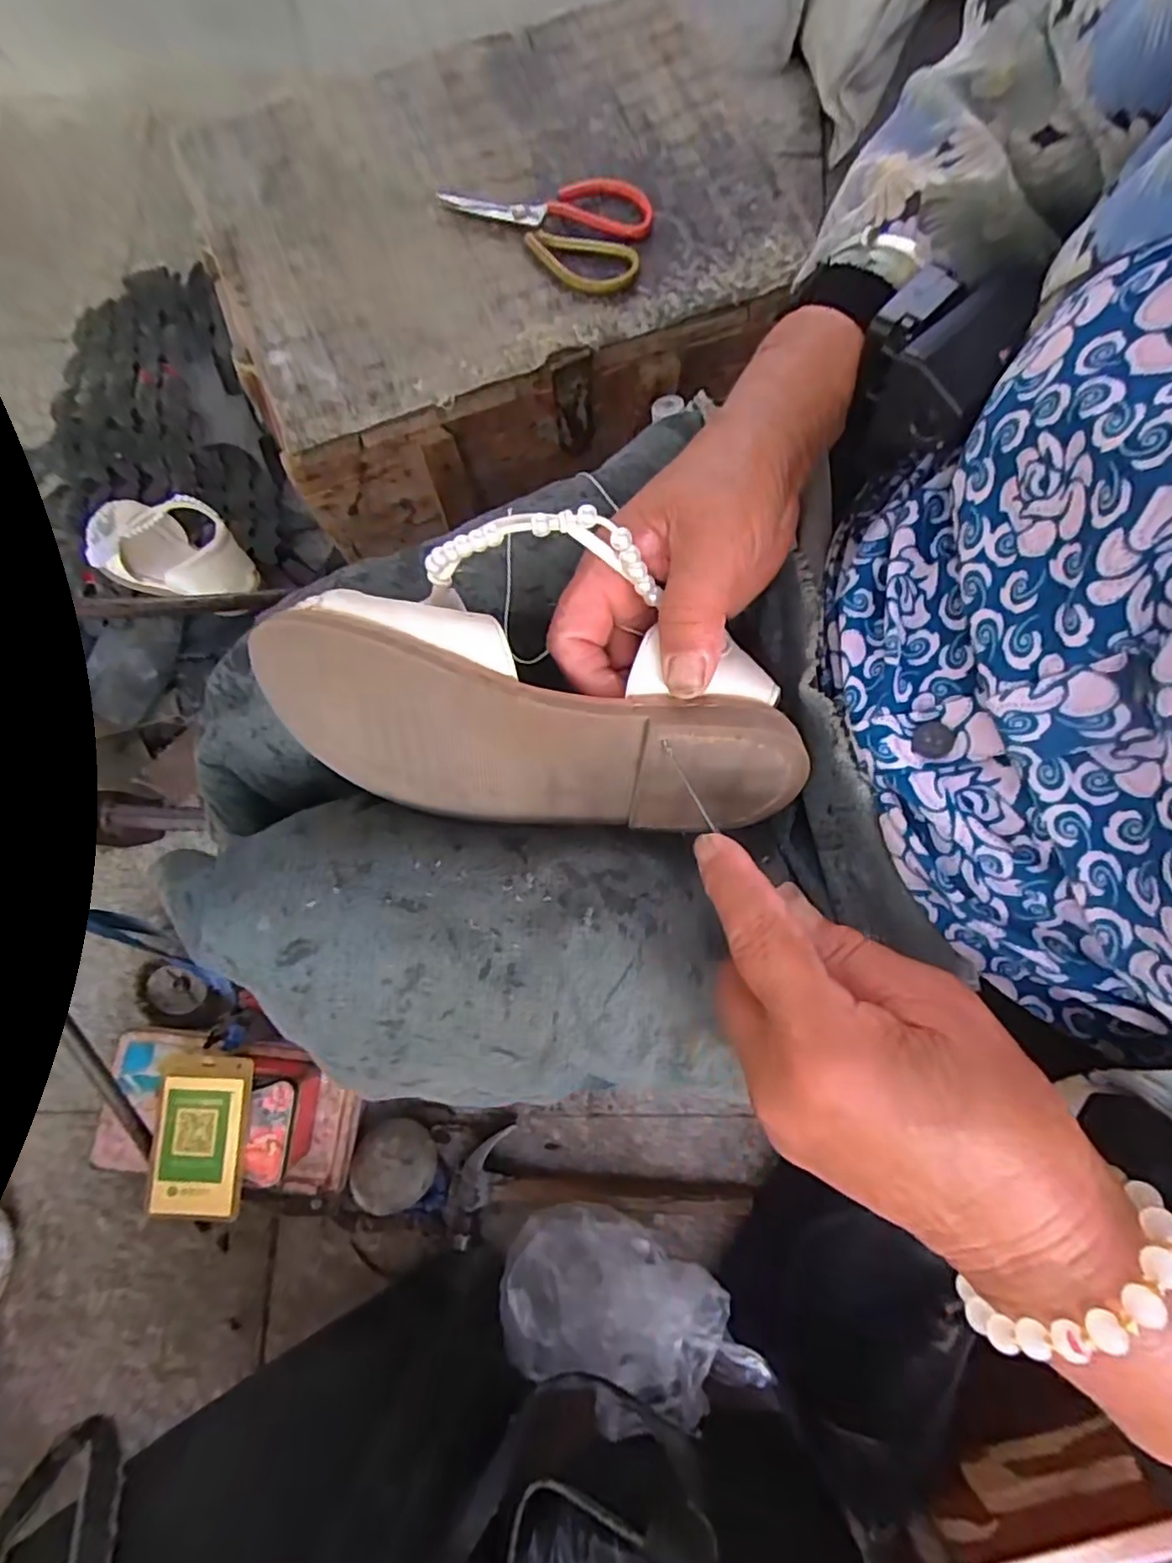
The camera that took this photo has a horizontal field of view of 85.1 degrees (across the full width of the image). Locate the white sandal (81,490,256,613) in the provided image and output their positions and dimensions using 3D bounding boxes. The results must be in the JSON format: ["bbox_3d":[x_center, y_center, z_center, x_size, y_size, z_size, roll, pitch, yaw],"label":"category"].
[{"bbox_3d":[-0.419,-0.241,0.655,0.170,0.058,0.105,20,77,4],"label":"white sandal"}]

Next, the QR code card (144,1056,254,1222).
[{"bbox_3d":[-0.304,0.280,0.505,0.070,0.011,0.114,0,77,-1],"label":"QR code card"}]

